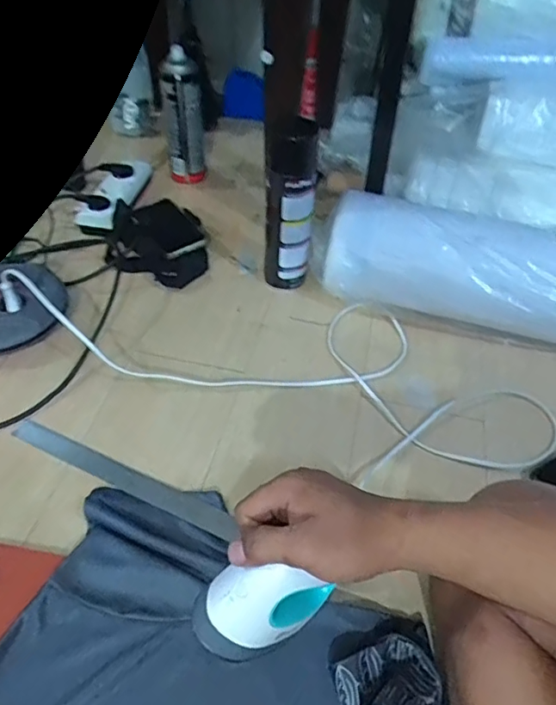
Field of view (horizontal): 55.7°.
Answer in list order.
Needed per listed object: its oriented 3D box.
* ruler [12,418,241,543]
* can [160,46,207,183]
[{"bbox_3d":[-0.173,0.133,0.576,0.282,0.007,0.029,20,42,17],"label":"ruler"},{"bbox_3d":[-0.162,-0.392,0.915,0.065,0.218,0.054,-6,48,-8],"label":"can"}]

